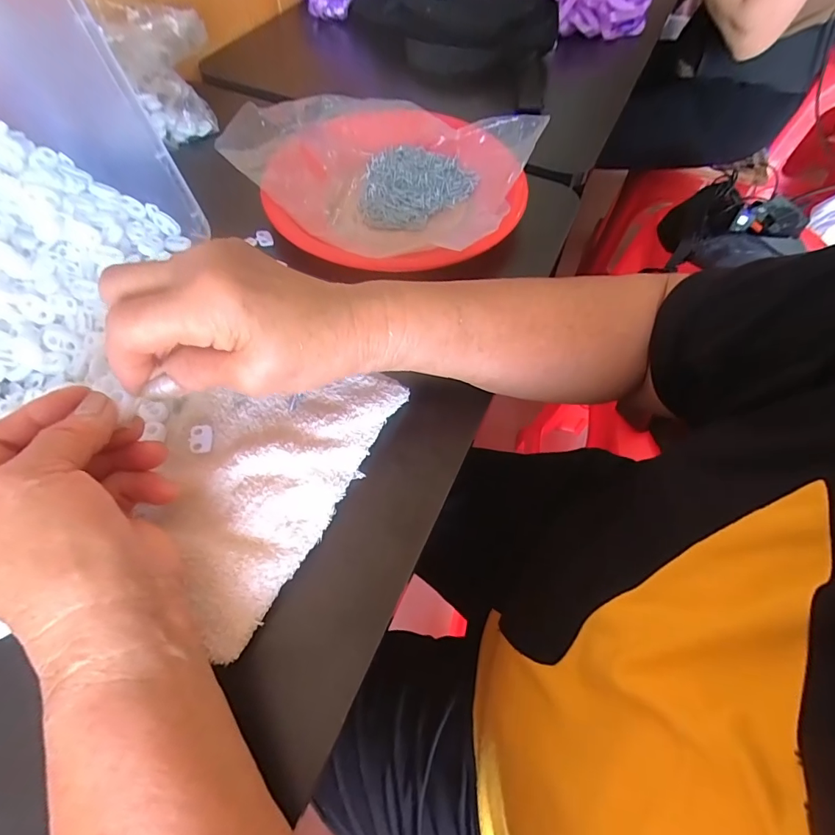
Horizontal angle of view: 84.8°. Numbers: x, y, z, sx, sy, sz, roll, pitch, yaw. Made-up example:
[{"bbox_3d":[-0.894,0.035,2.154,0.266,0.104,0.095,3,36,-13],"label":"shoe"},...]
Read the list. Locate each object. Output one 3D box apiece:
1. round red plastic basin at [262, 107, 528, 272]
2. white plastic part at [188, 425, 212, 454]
[{"bbox_3d":[-0.018,-0.209,0.410,0.220,0.040,0.219,1,59,-1],"label":"round red plastic basin"},{"bbox_3d":[-0.133,0.012,0.279,0.013,0.004,0.020,-10,60,-7],"label":"white plastic part"}]

